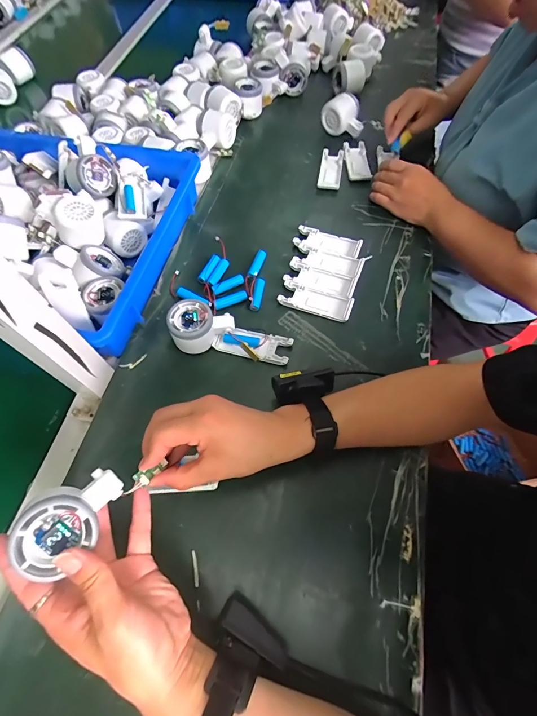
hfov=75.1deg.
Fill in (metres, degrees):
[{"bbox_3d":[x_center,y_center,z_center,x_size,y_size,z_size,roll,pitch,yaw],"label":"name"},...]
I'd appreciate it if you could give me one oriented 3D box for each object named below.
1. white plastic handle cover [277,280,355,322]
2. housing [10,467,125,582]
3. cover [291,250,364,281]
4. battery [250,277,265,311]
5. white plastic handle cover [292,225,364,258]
[{"bbox_3d":[0.068,-0.083,0.503,0.102,0.008,0.041,20,66,11],"label":"white plastic handle cover"},{"bbox_3d":[-0.158,0.123,0.276,0.051,0.036,0.079,44,65,-11],"label":"housing"},{"bbox_3d":[0.092,-0.149,0.534,0.102,0.009,0.040,19,66,10],"label":"cover"},{"bbox_3d":[-0.015,-0.093,0.504,0.015,0.015,0.048,11,79,7],"label":"battery"},{"bbox_3d":[0.094,-0.184,0.553,0.103,0.008,0.040,15,65,9],"label":"white plastic handle cover"}]

